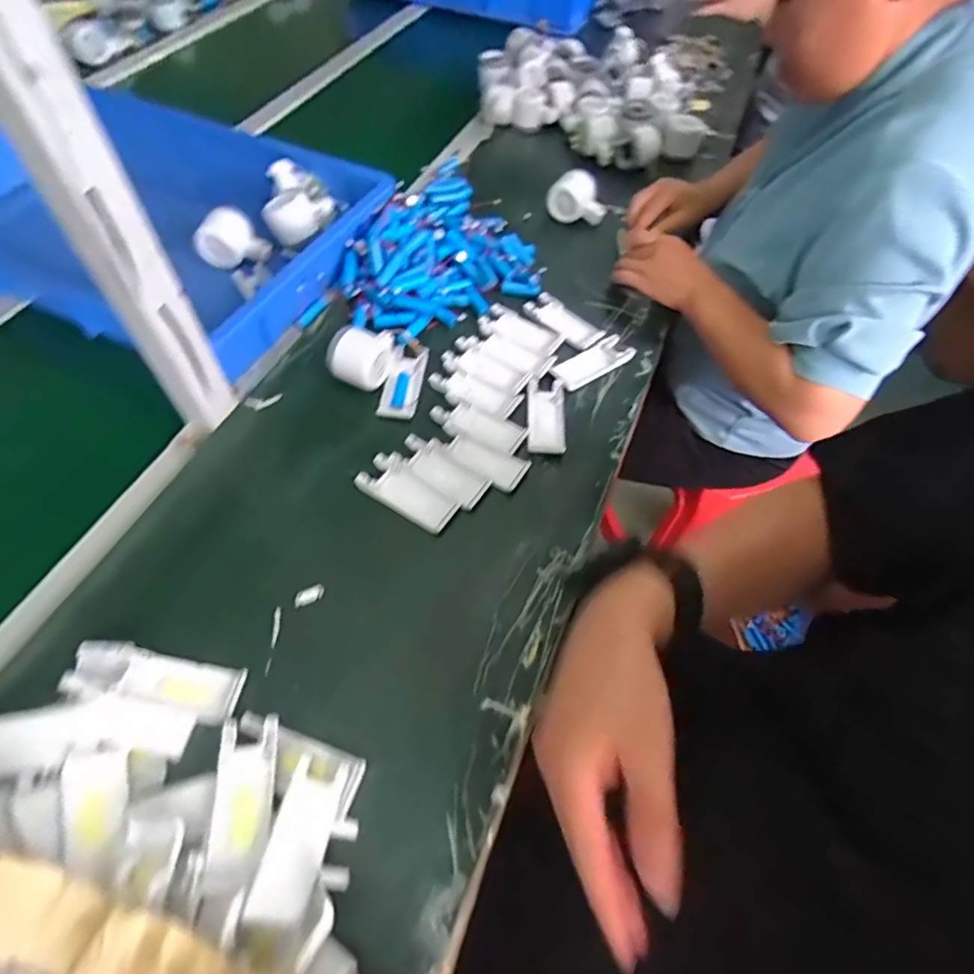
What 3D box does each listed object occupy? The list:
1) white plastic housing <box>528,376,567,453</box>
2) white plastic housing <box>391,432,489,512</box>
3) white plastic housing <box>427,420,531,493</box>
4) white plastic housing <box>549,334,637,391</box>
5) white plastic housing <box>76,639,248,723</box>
[{"bbox_3d":[0.066,-0.079,0.617,0.042,0.011,0.103,5,57,-1],"label":"white plastic housing"},{"bbox_3d":[-0.049,-0.018,0.564,0.102,0.008,0.042,30,60,15],"label":"white plastic housing"},{"bbox_3d":[-0.008,-0.034,0.580,0.102,0.011,0.044,28,59,14],"label":"white plastic housing"},{"bbox_3d":[0.126,-0.152,0.665,0.102,0.012,0.049,-30,63,-21],"label":"white plastic housing"},{"bbox_3d":[-0.258,0.147,0.430,0.129,0.026,0.040,18,60,-4],"label":"white plastic housing"}]

